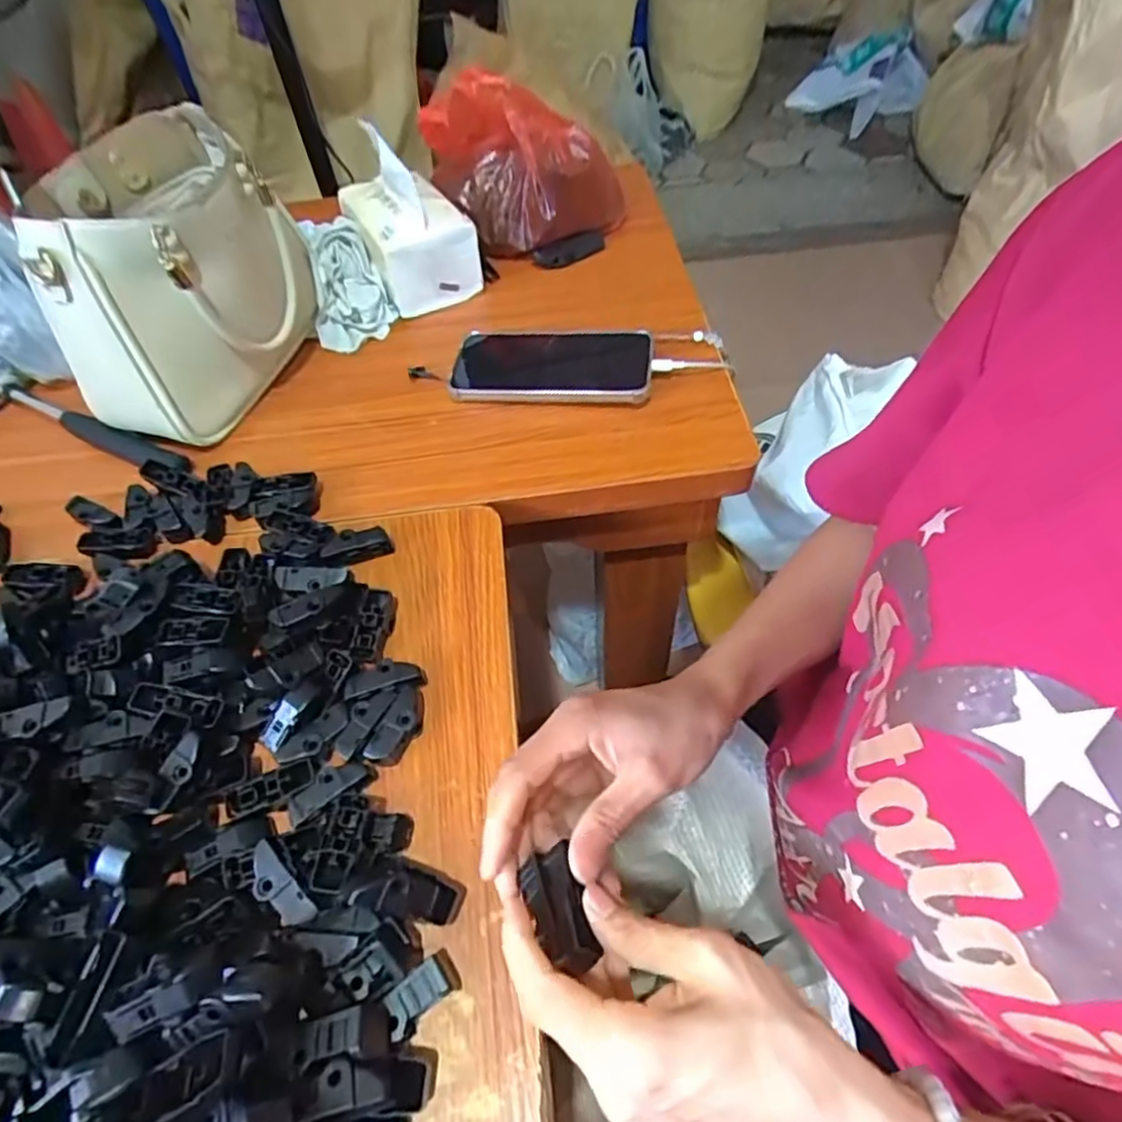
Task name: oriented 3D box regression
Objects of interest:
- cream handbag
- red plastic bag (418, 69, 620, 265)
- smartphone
[{"bbox_3d":[-0.306,-0.221,0.533,0.135,0.175,0.201,9,55,8],"label":"cream handbag"},{"bbox_3d":[-0.031,-0.379,0.645,0.177,0.161,0.101,1,55,3],"label":"red plastic bag"},{"bbox_3d":[-0.008,-0.173,0.569,0.167,0.014,0.094,2,55,8],"label":"smartphone"}]

